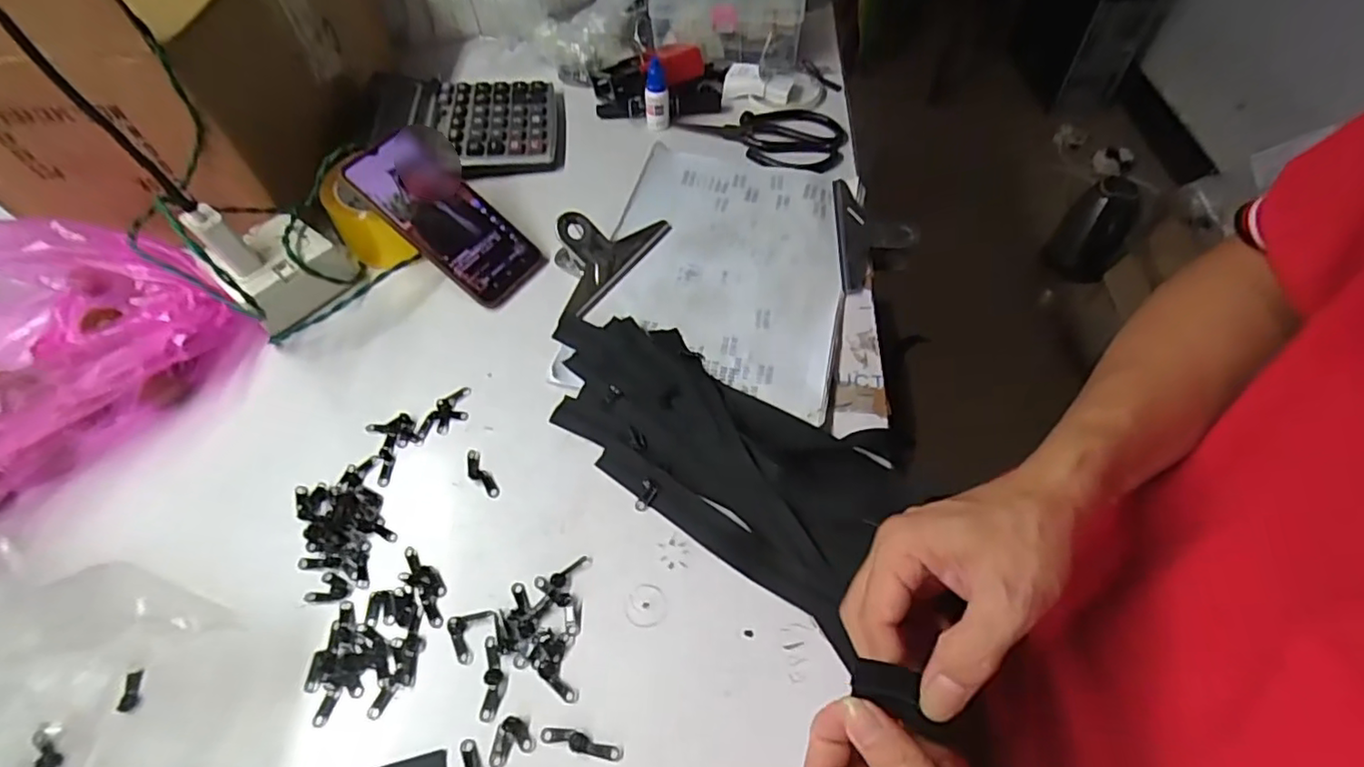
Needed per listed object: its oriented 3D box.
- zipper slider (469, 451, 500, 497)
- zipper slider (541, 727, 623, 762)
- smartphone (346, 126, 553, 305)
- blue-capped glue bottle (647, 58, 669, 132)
[{"bbox_3d":[-0.144,0.064,0.436,0.013,0.007,0.042,-30,58,-16],"label":"zipper slider"},{"bbox_3d":[-0.055,0.197,0.336,0.046,0.004,0.010,12,57,12],"label":"zipper slider"},{"bbox_3d":[-0.199,-0.144,0.528,0.165,0.017,0.079,46,64,-8],"label":"smartphone"},{"bbox_3d":[-0.027,-0.306,0.645,0.025,0.061,0.020,-6,55,-1],"label":"blue-capped glue bottle"}]

